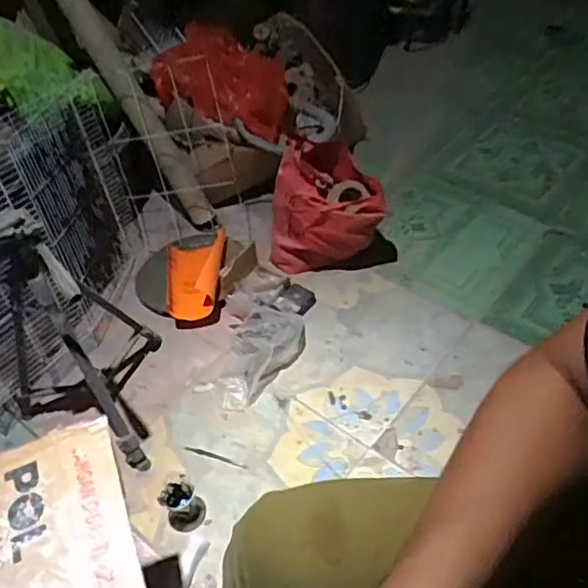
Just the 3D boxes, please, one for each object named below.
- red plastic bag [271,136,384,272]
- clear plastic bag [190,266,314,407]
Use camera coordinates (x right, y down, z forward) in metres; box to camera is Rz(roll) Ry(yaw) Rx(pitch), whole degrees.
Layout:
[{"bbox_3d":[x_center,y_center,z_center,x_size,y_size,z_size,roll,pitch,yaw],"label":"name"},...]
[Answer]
[{"bbox_3d":[0.083,-0.206,1.527,0.275,0.289,0.174,5,48,12],"label":"red plastic bag"},{"bbox_3d":[-0.081,0.080,1.404,0.194,0.107,0.355,12,49,18],"label":"clear plastic bag"}]

